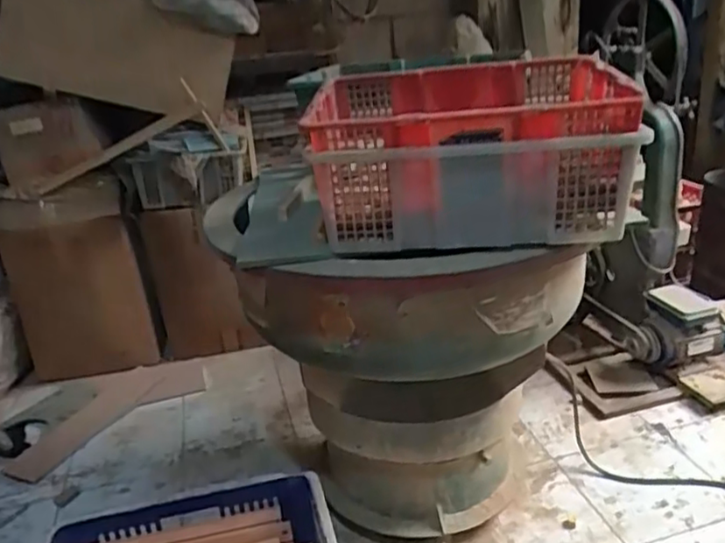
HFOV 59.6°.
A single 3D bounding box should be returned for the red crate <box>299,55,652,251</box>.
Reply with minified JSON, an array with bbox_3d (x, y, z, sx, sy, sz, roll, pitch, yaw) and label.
[{"bbox_3d":[0.153,-0.195,1.033,0.452,0.211,0.382,-4,23,4],"label":"red crate"}]

